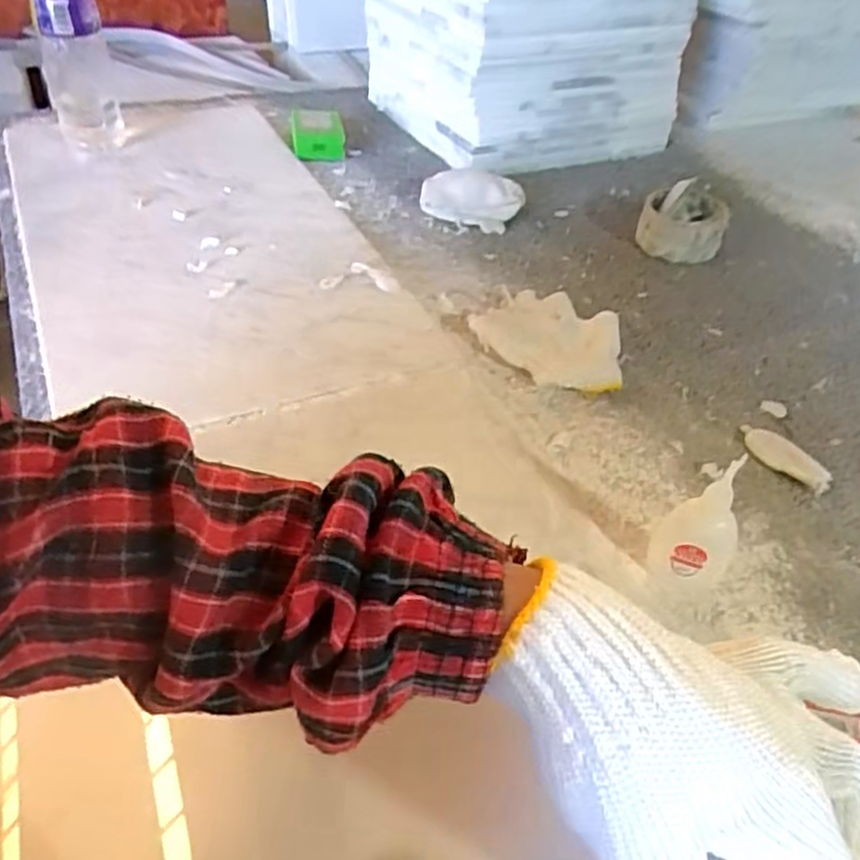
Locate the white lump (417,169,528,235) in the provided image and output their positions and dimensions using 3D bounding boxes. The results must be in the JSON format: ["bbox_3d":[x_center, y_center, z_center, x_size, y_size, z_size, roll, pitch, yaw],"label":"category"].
[{"bbox_3d":[0.042,-0.247,0.782,0.109,0.040,0.055,17,45,12],"label":"white lump"}]

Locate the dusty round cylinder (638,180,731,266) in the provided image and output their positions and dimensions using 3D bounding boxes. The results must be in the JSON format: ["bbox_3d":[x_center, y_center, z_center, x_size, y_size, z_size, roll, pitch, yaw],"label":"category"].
[{"bbox_3d":[0.261,-0.216,0.756,0.086,0.055,0.077,17,45,12],"label":"dusty round cylinder"}]

